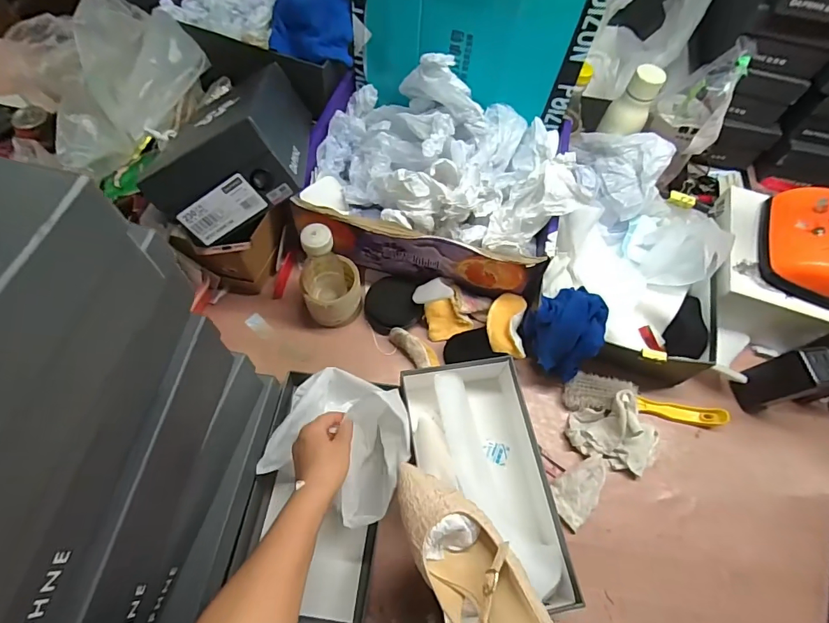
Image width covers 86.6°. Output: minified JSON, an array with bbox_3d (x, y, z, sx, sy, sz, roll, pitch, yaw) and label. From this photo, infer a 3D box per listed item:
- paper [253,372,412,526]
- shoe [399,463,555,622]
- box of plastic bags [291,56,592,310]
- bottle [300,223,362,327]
[{"bbox_3d":[-0.090,0.156,0.553,0.170,0.090,0.161,24,64,9],"label":"paper"},{"bbox_3d":[0.055,0.222,0.355,0.070,0.074,0.225,-25,40,-15],"label":"shoe"},{"bbox_3d":[0.039,-0.218,0.700,0.409,0.175,0.294,14,63,4],"label":"box of plastic bags"},{"bbox_3d":[-0.122,-0.047,0.639,0.086,0.177,0.078,-14,65,-10],"label":"bottle"}]

